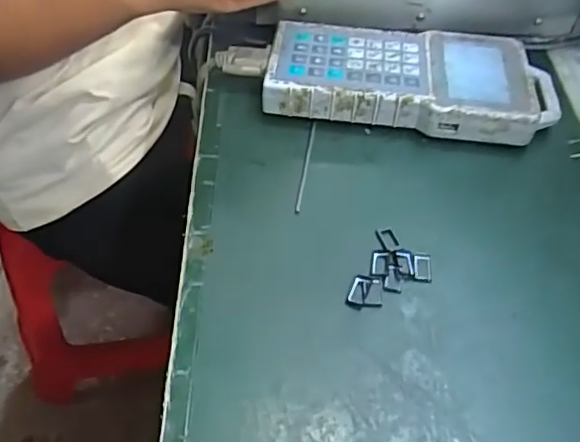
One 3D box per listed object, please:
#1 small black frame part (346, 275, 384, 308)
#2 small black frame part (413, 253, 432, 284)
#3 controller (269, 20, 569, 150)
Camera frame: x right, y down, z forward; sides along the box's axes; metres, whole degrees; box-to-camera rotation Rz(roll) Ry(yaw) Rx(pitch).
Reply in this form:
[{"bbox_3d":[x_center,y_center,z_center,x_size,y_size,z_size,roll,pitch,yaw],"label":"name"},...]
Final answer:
[{"bbox_3d":[0.046,0.043,0.370,0.022,0.004,0.020,5,50,3],"label":"small black frame part"},{"bbox_3d":[0.085,0.029,0.383,0.012,0.004,0.022,5,50,3],"label":"small black frame part"},{"bbox_3d":[0.098,-0.113,0.485,0.222,0.033,0.104,8,51,6],"label":"controller"}]

